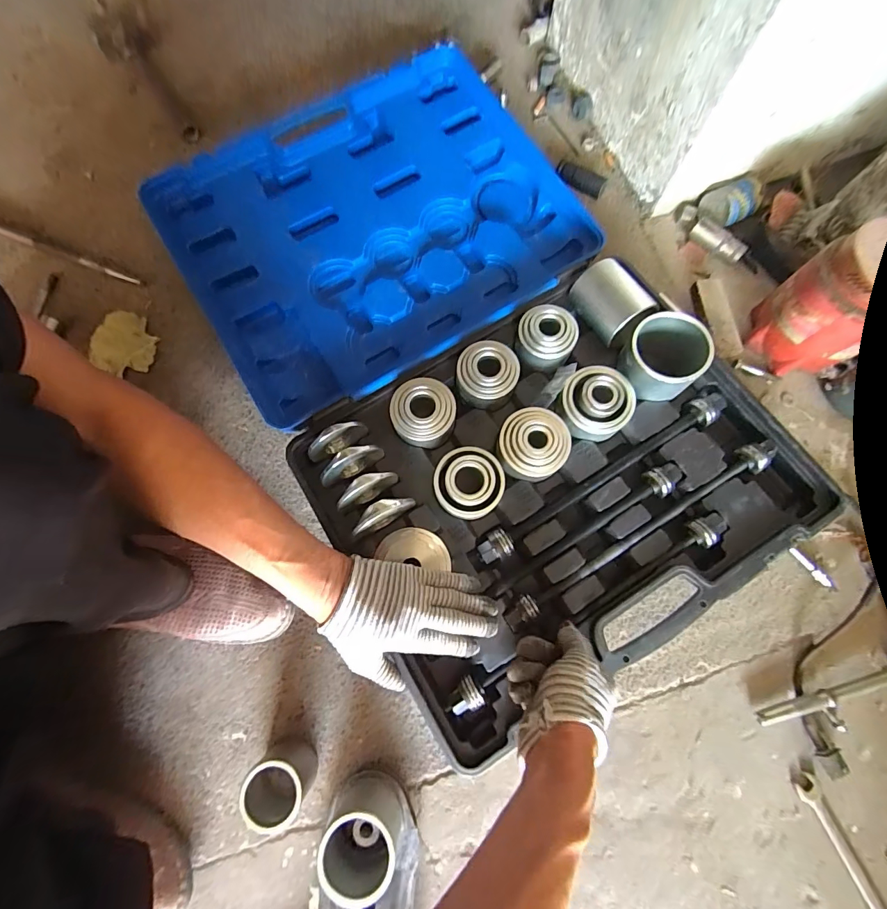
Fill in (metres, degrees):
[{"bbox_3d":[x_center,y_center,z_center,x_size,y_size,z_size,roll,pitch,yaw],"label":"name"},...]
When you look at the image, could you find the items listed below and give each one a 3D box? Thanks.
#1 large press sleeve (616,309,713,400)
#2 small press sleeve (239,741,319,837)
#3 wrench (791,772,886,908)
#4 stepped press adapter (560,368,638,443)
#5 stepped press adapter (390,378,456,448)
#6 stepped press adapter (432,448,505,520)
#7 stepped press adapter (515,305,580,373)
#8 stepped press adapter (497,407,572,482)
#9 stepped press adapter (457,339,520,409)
[{"bbox_3d":[0.255,-0.113,0.480,0.084,0.062,0.084,0,75,0],"label":"large press sleeve"},{"bbox_3d":[-0.160,0.323,0.407,0.056,0.059,0.057,23,76,6],"label":"small press sleeve"},{"bbox_3d":[0.412,0.421,0.407,0.024,0.004,0.185,-22,76,-6],"label":"wrench"},{"bbox_3d":[0.178,-0.063,0.476,0.077,0.045,0.080,0,75,0],"label":"stepped press adapter"},{"bbox_3d":[-0.024,-0.048,0.479,0.072,0.044,0.071,1,75,0],"label":"stepped press adapter"},{"bbox_3d":[0.029,0.032,0.465,0.076,0.041,0.073,-4,75,-1],"label":"stepped press adapter"},{"bbox_3d":[0.123,-0.139,0.503,0.071,0.052,0.062,26,76,7],"label":"stepped press adapter"},{"bbox_3d":[0.102,-0.012,0.468,0.077,0.046,0.079,42,79,11],"label":"stepped press adapter"},{"bbox_3d":[0.052,-0.093,0.495,0.073,0.054,0.072,1,75,0],"label":"stepped press adapter"}]

